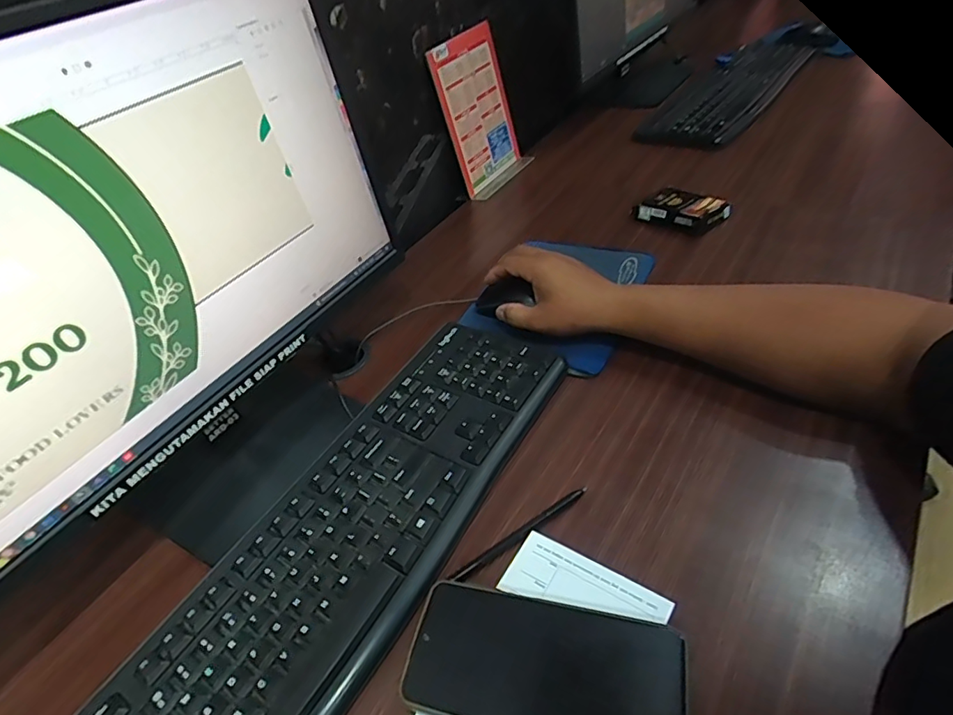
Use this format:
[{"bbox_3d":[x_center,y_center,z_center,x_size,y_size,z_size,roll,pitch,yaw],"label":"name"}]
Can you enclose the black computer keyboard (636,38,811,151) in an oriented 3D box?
[{"bbox_3d":[0.459,-0.498,0.968,0.171,0.036,0.508,23,53,32],"label":"black computer keyboard"}]

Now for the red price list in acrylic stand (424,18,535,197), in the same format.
[{"bbox_3d":[0.012,-0.377,0.822,0.021,0.224,0.157,15,49,39],"label":"red price list in acrylic stand"}]

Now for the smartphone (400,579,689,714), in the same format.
[{"bbox_3d":[0.041,0.188,0.321,0.161,0.013,0.078,4,45,17],"label":"smartphone"}]

